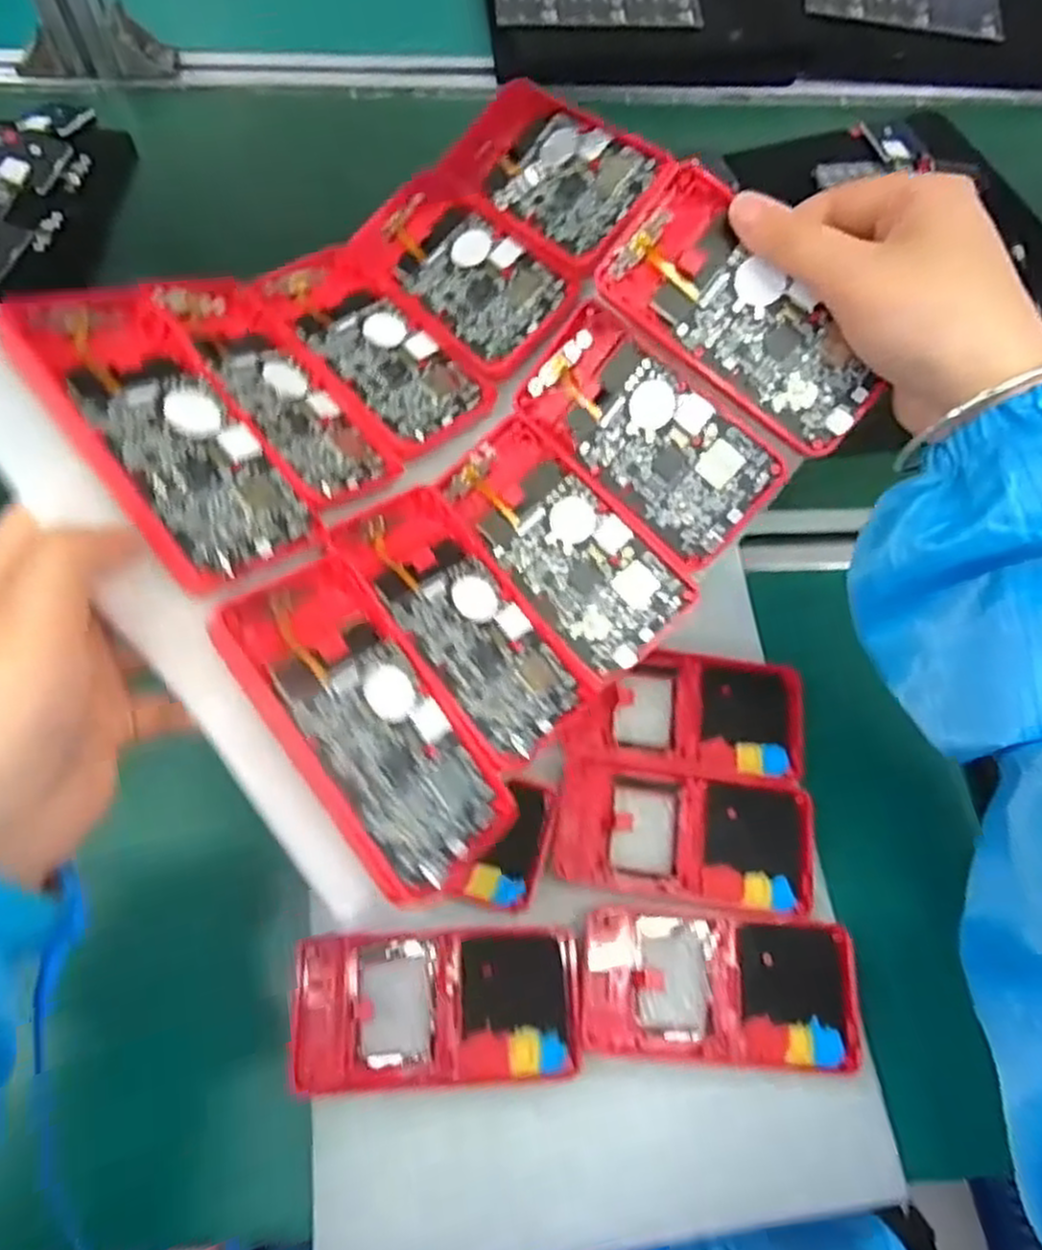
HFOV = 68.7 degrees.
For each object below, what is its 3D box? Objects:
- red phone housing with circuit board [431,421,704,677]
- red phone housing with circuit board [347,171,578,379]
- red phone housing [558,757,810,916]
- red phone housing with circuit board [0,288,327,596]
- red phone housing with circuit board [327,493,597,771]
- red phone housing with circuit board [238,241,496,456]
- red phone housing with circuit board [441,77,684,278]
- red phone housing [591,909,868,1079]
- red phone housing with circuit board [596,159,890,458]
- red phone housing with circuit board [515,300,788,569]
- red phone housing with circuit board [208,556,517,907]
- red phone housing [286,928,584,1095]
[{"bbox_3d":[0.016,-0.035,0.343,0.058,0.011,0.119,-43,80,-3],"label":"red phone housing with circuit board"},{"bbox_3d":[-0.031,-0.177,0.378,0.059,0.006,0.125,-42,69,1],"label":"red phone housing with circuit board"},{"bbox_3d":[0.079,0.101,0.368,0.121,0.009,0.059,8,69,0],"label":"red phone housing"},{"bbox_3d":[-0.132,-0.072,0.284,0.128,0.008,0.060,53,46,3],"label":"red phone housing with circuit board"},{"bbox_3d":[-0.025,-0.002,0.318,0.063,0.013,0.119,-37,85,-36],"label":"red phone housing with circuit board"},{"bbox_3d":[-0.072,-0.135,0.368,0.060,0.018,0.122,-41,77,-17],"label":"red phone housing with circuit board"},{"bbox_3d":[0.010,-0.221,0.368,0.060,0.010,0.127,-46,60,8],"label":"red phone housing with circuit board"},{"bbox_3d":[0.089,0.163,0.343,0.120,0.008,0.059,5,69,-2],"label":"red phone housing"},{"bbox_3d":[0.091,-0.126,0.309,0.122,0.004,0.057,44,100,5],"label":"red phone housing with circuit board"},{"bbox_3d":[0.055,-0.085,0.340,0.120,0.010,0.057,48,113,15],"label":"red phone housing with circuit board"},{"bbox_3d":[-0.056,0.037,0.276,0.064,0.012,0.121,-35,92,-46],"label":"red phone housing with circuit board"},{"bbox_3d":[-0.036,0.166,0.332,0.121,0.013,0.060,-1,69,-4],"label":"red phone housing"}]

